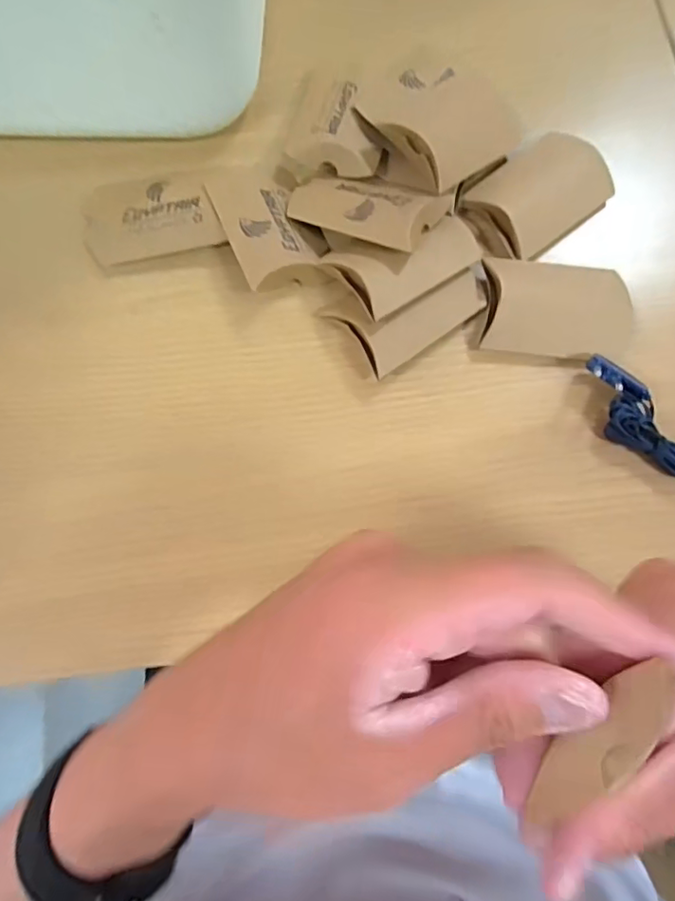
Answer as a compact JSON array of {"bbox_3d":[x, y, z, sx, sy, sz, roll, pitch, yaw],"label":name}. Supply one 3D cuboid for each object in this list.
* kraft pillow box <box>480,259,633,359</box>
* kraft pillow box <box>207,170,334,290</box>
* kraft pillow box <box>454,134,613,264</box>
[{"bbox_3d":[0.128,-0.083,0.309,0.085,0.016,0.057,6,76,2],"label":"kraft pillow box"},{"bbox_3d":[-0.044,-0.134,0.321,0.046,0.019,0.084,-24,77,-5],"label":"kraft pillow box"},{"bbox_3d":[0.125,-0.160,0.329,0.096,0.013,0.062,-39,79,-8],"label":"kraft pillow box"}]

